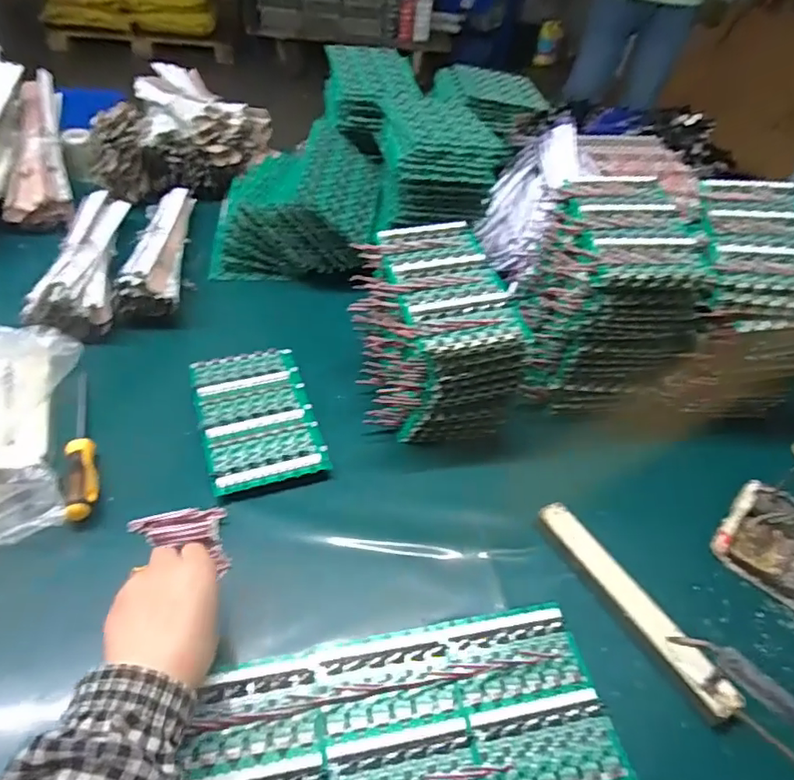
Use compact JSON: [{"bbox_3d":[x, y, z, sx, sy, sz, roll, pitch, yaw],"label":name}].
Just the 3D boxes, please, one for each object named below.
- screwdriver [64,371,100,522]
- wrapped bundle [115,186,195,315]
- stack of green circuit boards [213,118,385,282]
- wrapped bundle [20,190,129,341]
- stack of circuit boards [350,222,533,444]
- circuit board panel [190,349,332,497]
[{"bbox_3d":[-0.307,0.046,0.549,0.024,0.022,0.192,-14,48,-20],"label":"screwdriver"},{"bbox_3d":[-0.318,-0.207,0.767,0.068,0.049,0.289,-2,45,-8],"label":"wrapped bundle"},{"bbox_3d":[-0.135,-0.264,0.798,0.211,0.143,0.203,6,44,0],"label":"stack of green circuit boards"},{"bbox_3d":[-0.401,-0.169,0.724,0.081,0.046,0.289,-7,46,-13],"label":"wrapped bundle"},{"bbox_3d":[0.036,-0.064,0.606,0.138,0.138,0.177,-7,46,-13],"label":"stack of circuit boards"},{"bbox_3d":[-0.148,0.025,0.601,0.113,0.020,0.186,-12,47,-17],"label":"circuit board panel"}]

